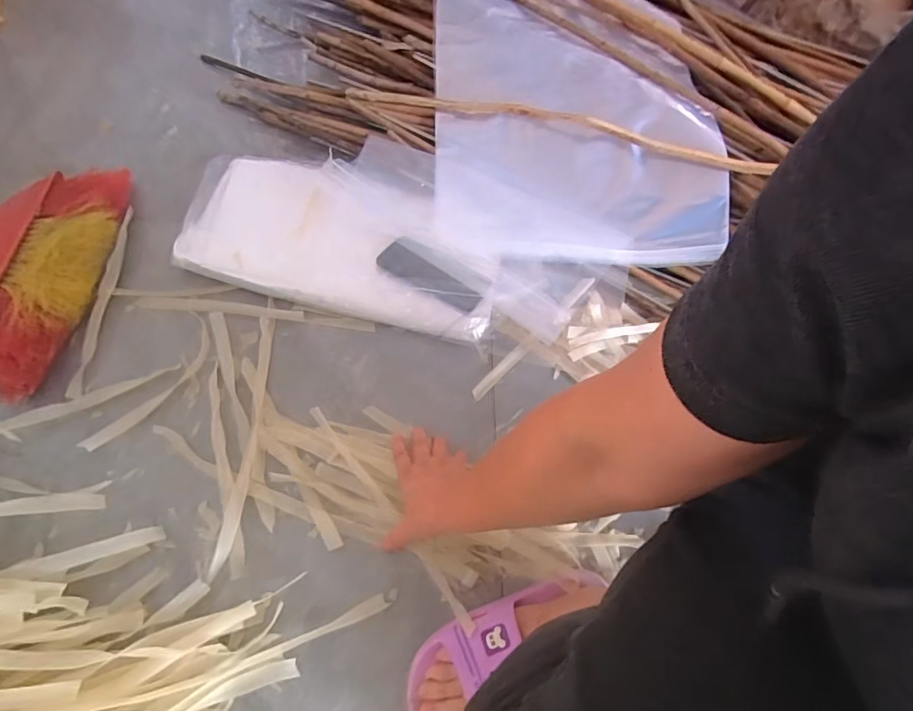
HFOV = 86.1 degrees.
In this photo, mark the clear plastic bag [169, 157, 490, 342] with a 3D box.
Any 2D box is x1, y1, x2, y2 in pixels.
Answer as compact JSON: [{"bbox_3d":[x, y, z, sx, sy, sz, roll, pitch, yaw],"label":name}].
[{"bbox_3d":[-0.172,-0.184,0.732,0.475,0.032,0.241,17,61,2],"label":"clear plastic bag"}]

